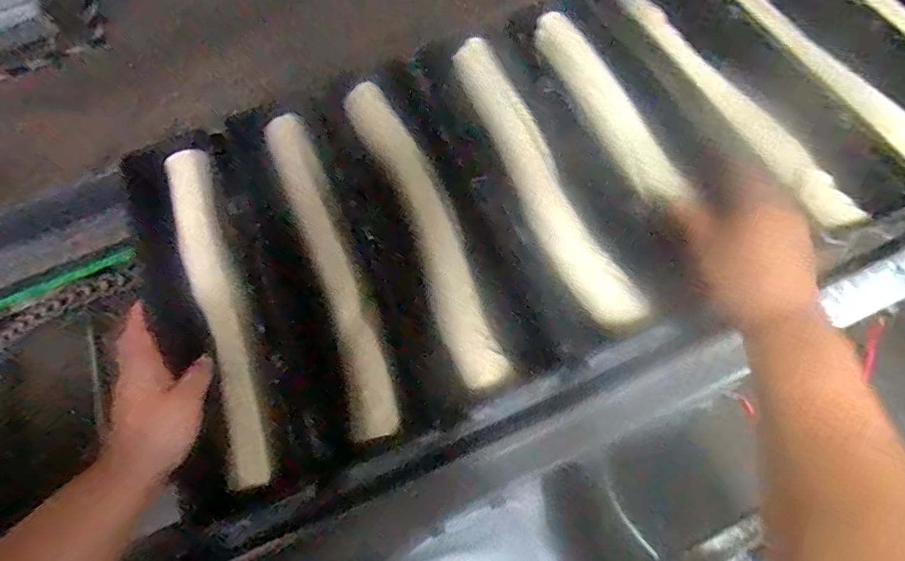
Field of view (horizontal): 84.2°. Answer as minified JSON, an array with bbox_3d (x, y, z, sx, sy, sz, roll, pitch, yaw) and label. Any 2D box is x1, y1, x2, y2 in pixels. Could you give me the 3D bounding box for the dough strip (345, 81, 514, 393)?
[{"bbox_3d":[-0.027,-0.058,0.485,0.054,0.019,0.341,-21,69,-6],"label":"dough strip"}]

